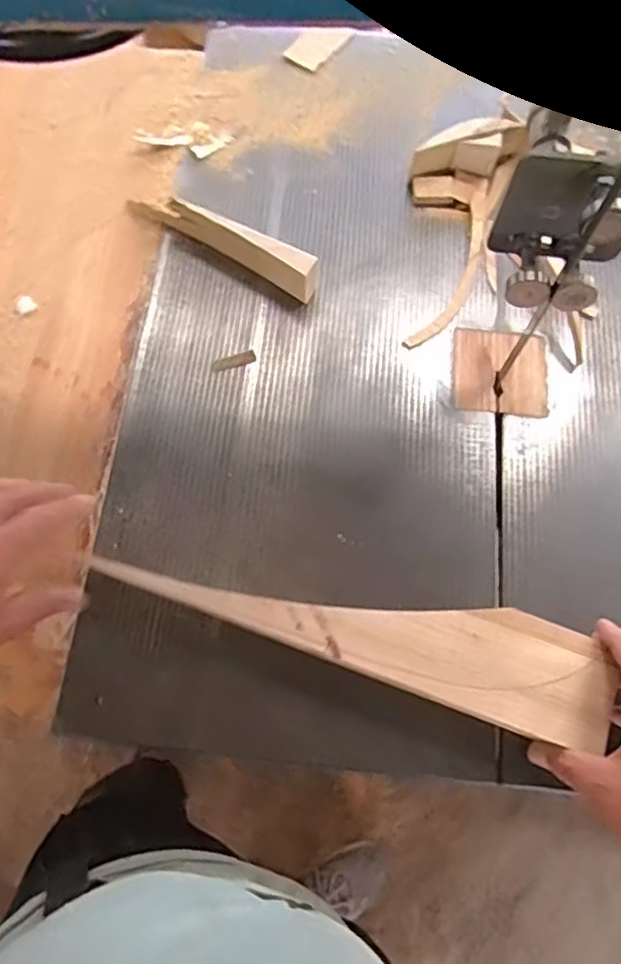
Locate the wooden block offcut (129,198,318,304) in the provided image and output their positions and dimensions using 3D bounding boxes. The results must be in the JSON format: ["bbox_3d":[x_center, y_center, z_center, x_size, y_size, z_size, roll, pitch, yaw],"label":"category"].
[{"bbox_3d":[-0.087,-0.227,0.579,0.197,0.048,0.031,29,71,8],"label":"wooden block offcut"}]

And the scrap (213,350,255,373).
[{"bbox_3d":[-0.069,-0.109,0.559,0.039,0.005,0.011,-19,72,-9],"label":"scrap"}]

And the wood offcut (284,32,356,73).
[{"bbox_3d":[0.009,-0.493,0.703,0.040,0.006,0.081,35,72,10],"label":"wood offcut"}]

